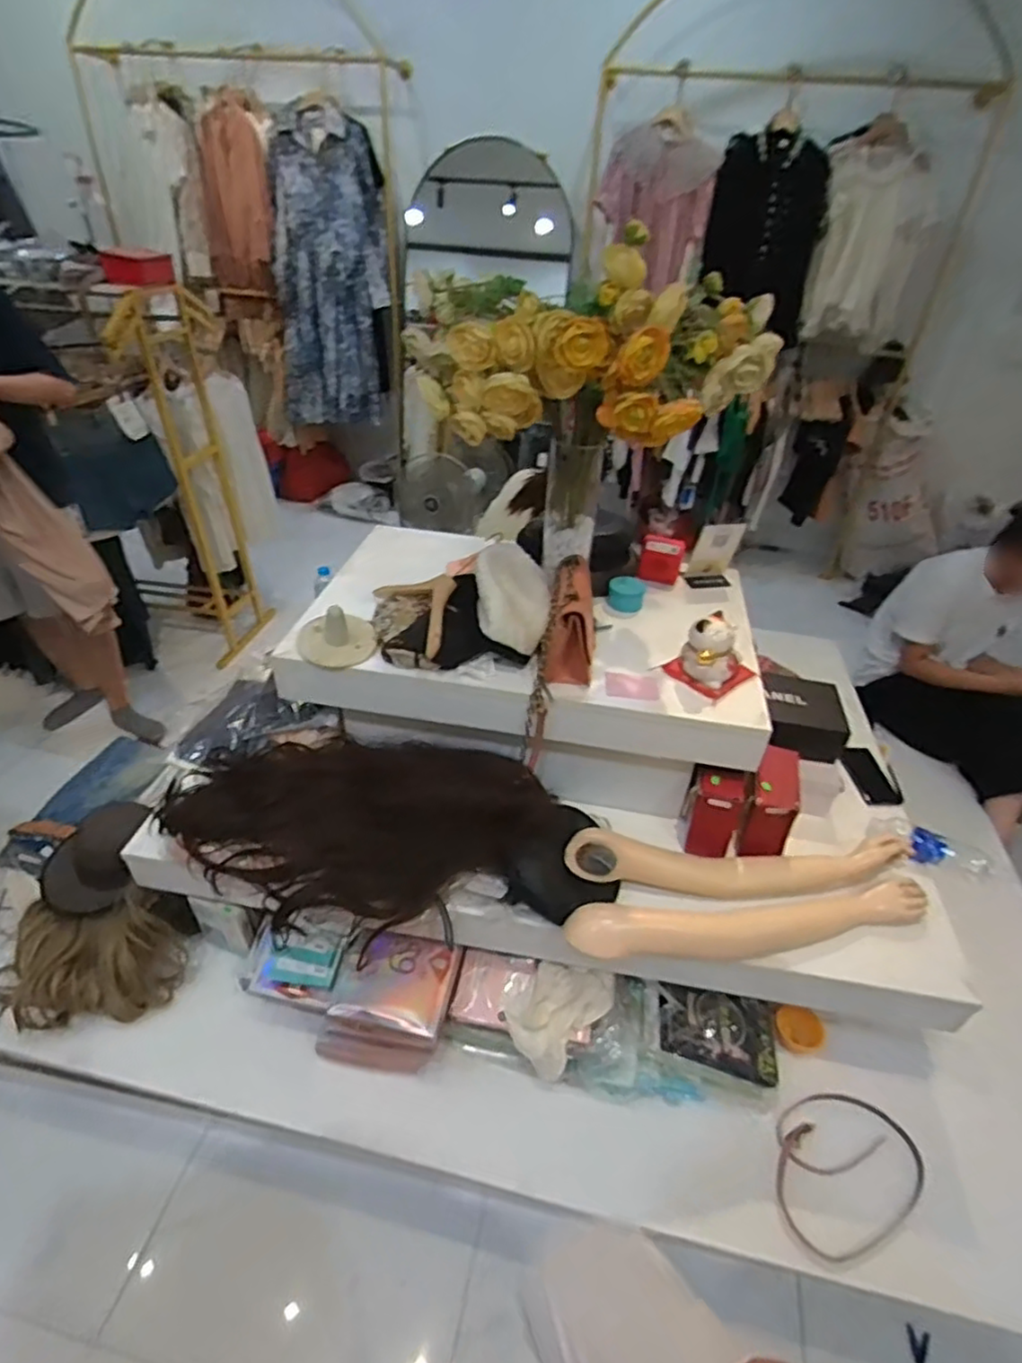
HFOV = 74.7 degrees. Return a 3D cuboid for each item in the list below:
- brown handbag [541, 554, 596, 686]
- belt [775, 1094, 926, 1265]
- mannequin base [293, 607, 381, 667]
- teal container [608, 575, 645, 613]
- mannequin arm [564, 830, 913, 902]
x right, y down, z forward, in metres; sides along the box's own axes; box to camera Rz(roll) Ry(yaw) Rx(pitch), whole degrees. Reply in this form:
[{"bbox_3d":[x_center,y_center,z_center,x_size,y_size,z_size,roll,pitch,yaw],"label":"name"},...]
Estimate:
[{"bbox_3d":[0.110,-0.111,1.212,0.090,0.165,0.173,7,37,3],"label":"brown handbag"},{"bbox_3d":[0.561,0.822,1.138,0.283,0.027,0.203,-14,41,-22],"label":"belt"},{"bbox_3d":[-0.322,-0.091,1.233,0.144,0.077,0.122,-7,39,-15],"label":"mannequin base"},{"bbox_3d":[0.245,-0.187,1.433,0.069,0.058,0.070,6,37,2],"label":"teal container"},{"bbox_3d":[0.424,0.324,1.224,0.642,0.068,0.128,-3,38,-9],"label":"mannequin arm"}]

